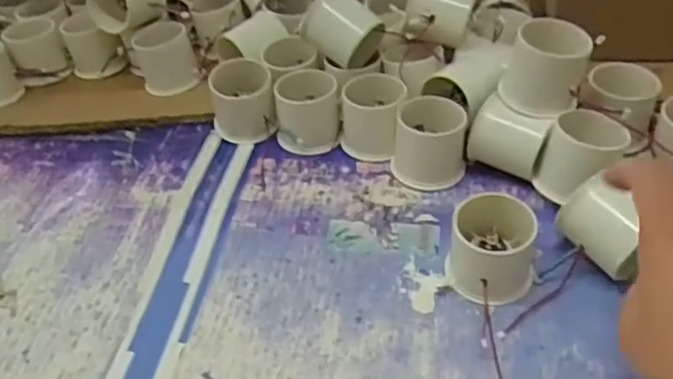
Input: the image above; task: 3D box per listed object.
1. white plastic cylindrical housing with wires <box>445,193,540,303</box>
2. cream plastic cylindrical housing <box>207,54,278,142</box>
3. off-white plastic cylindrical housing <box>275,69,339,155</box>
[{"bbox_3d":[0.101,0.037,0.427,0.054,0.047,0.063,5,44,14],"label":"white plastic cylindrical housing with wires"},{"bbox_3d":[-0.080,-0.077,0.561,0.054,0.057,0.049,-9,43,-2],"label":"cream plastic cylindrical housing"},{"bbox_3d":[-0.024,-0.065,0.546,0.052,0.048,0.061,-4,43,3],"label":"off-white plastic cylindrical housing"}]

